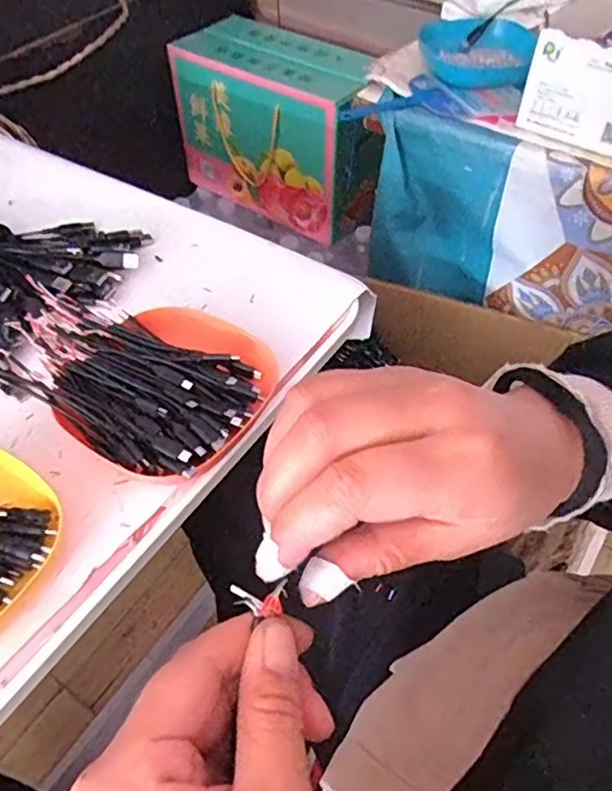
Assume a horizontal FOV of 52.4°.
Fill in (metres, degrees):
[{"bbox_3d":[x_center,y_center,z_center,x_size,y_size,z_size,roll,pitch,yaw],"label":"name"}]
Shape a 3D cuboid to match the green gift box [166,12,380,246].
[{"bbox_3d":[-0.037,-0.440,1.023,0.335,0.235,0.155,28,57,21],"label":"green gift box"}]

